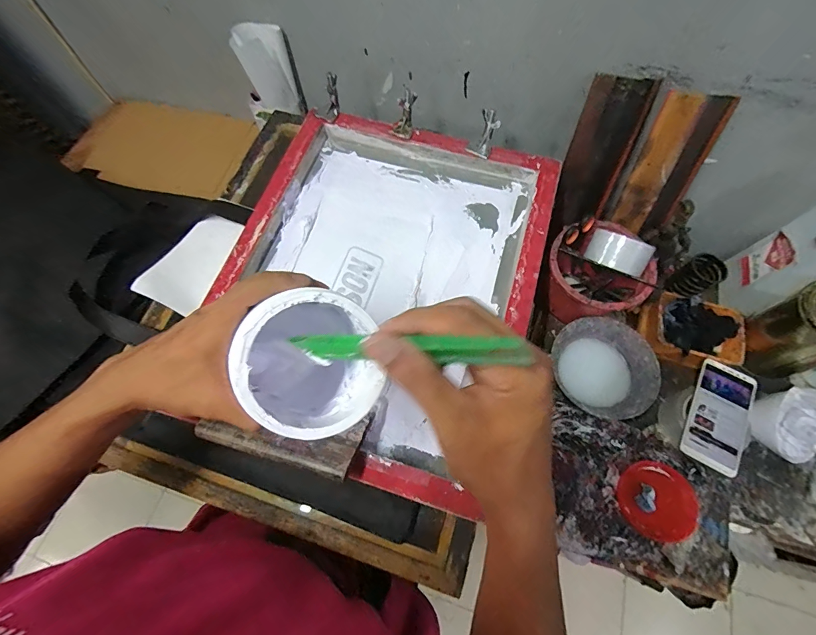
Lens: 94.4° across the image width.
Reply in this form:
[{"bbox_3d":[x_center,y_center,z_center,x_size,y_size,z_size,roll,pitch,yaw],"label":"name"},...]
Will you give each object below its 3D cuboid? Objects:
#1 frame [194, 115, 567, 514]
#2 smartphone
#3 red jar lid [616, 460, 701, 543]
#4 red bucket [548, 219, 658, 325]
[{"bbox_3d":[-0.037,-0.055,0.517,0.404,0.044,0.491,16,67,9],"label":"frame"},{"bbox_3d":[0.454,0.140,0.549,0.078,0.013,0.158,29,70,14],"label":"smartphone"},{"bbox_3d":[0.360,0.264,0.542,0.097,0.020,0.101,-1,66,1],"label":"red jar lid"},{"bbox_3d":[0.295,-0.056,0.619,0.143,0.125,0.145,-1,66,1],"label":"red bucket"}]

